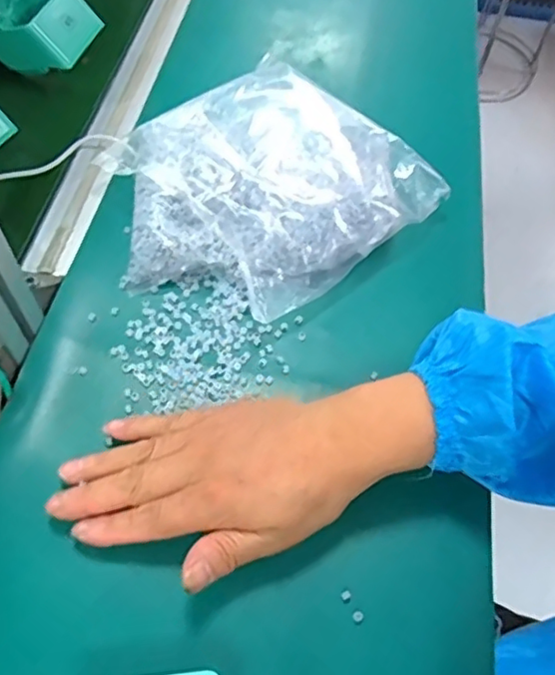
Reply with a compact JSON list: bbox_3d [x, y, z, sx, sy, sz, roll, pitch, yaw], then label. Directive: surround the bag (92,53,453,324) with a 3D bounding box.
[{"bbox_3d":[-0.018,-0.123,0.457,0.222,0.055,0.198,-35,66,-21],"label":"bag"}]

